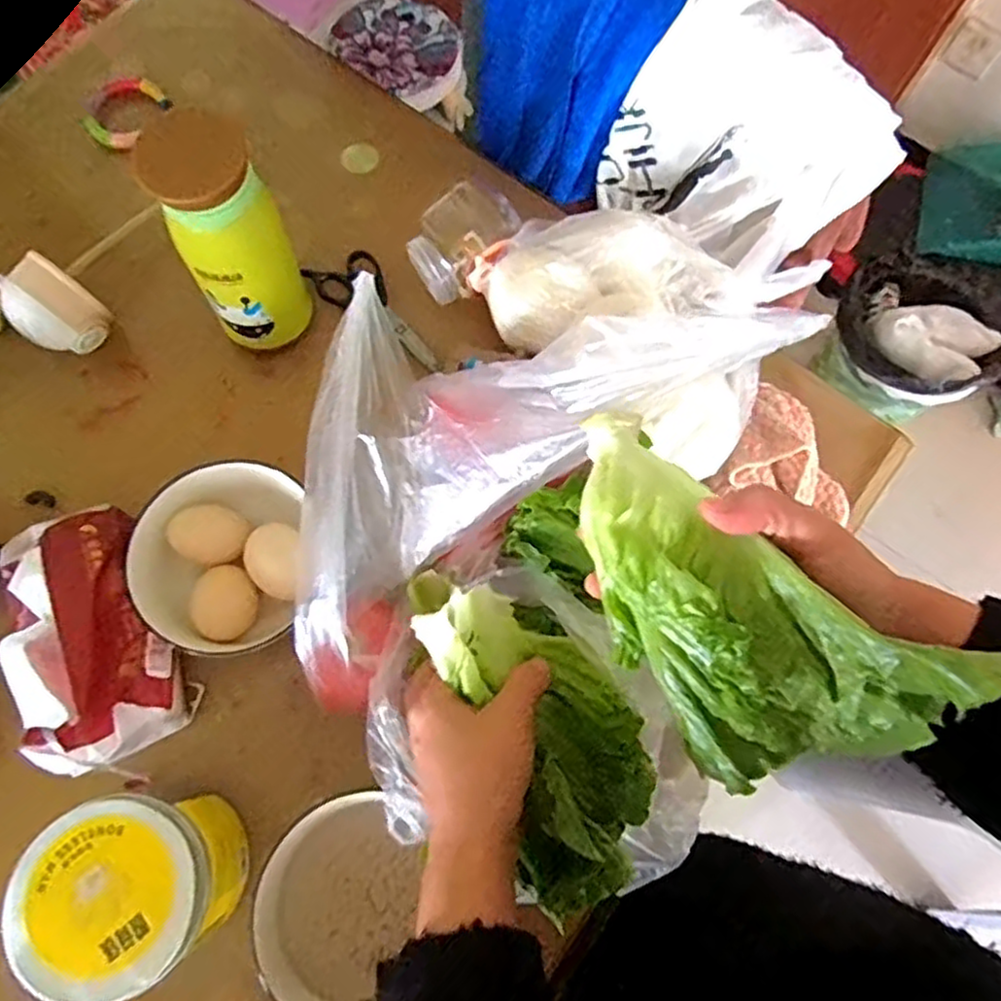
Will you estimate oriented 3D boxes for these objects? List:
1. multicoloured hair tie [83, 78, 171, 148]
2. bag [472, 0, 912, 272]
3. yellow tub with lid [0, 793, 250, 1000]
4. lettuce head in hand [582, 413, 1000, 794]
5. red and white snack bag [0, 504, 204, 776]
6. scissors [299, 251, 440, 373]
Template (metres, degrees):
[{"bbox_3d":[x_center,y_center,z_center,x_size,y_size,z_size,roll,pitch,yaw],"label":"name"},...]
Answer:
[{"bbox_3d":[-0.328,-0.341,0.626,0.070,0.015,0.057,-40,78,-13],"label":"multicoloured hair tie"},{"bbox_3d":[0.131,-0.309,0.568,0.336,0.146,0.112,32,74,8],"label":"bag"},{"bbox_3d":[-0.201,0.216,0.408,0.096,0.106,0.089,1,72,-2],"label":"yellow tub with lid"},{"bbox_3d":[0.088,0.040,0.307,0.083,0.066,0.186,-37,62,-12],"label":"lettuce head in hand"},{"bbox_3d":[-0.266,0.085,0.446,0.091,0.070,0.160,-21,74,-8],"label":"red and white snack bag"},{"bbox_3d":[-0.096,-0.155,0.581,0.054,0.015,0.134,-43,78,-14],"label":"scissors"}]

